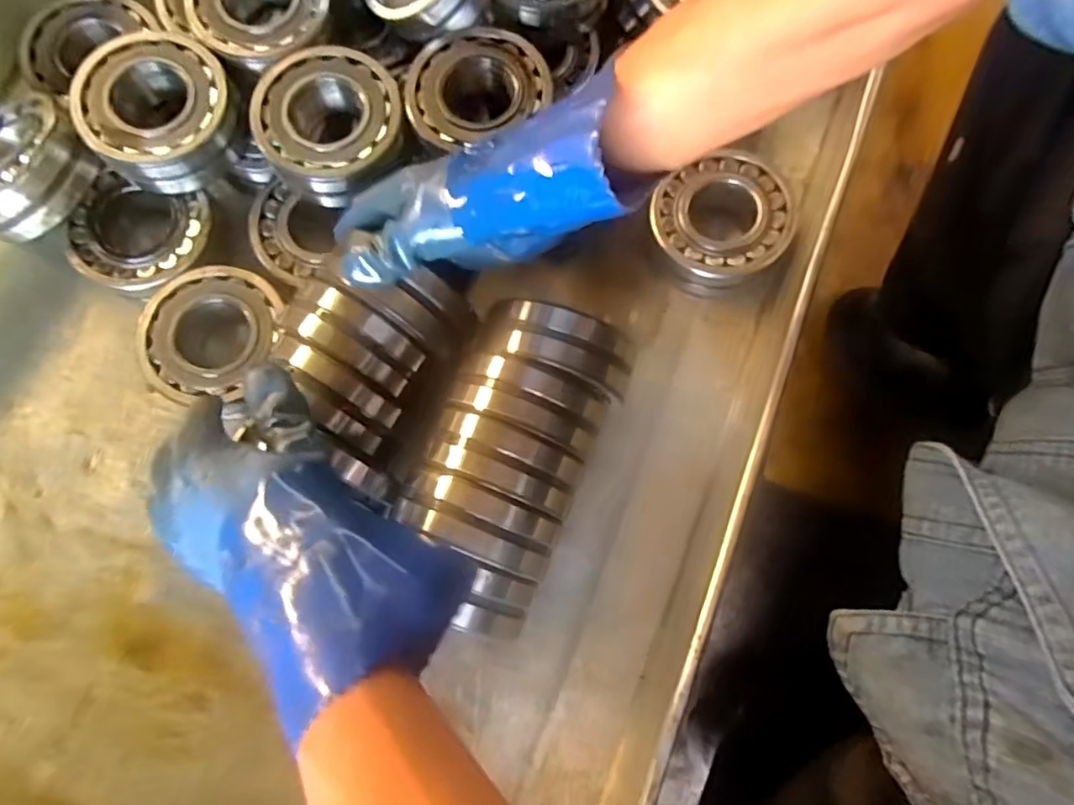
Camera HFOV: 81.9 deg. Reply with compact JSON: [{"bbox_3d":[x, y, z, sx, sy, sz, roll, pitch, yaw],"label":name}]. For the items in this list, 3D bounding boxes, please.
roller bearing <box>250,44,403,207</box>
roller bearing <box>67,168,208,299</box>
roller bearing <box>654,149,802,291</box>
[{"bbox_3d":[-0.165,-0.223,0.496,0.112,0.034,0.116,0,79,-1],"label":"roller bearing"},{"bbox_3d":[-0.326,-0.135,0.518,0.101,0.047,0.096,19,79,2],"label":"roller bearing"},{"bbox_3d":[0.154,-0.154,0.528,0.110,0.055,0.114,0,79,-1],"label":"roller bearing"}]

